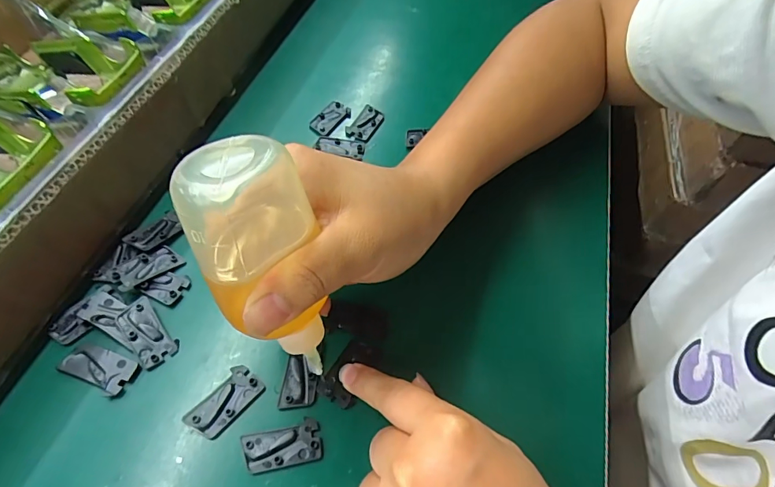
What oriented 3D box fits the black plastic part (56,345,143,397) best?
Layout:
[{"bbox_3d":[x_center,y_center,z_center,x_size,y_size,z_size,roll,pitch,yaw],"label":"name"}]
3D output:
[{"bbox_3d":[-0.137,0.058,0.208,0.033,0.004,0.017,20,57,9],"label":"black plastic part"}]

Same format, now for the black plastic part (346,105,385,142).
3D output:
[{"bbox_3d":[-0.015,-0.087,0.315,0.018,0.004,0.034,24,58,12],"label":"black plastic part"}]

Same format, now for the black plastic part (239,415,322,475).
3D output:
[{"bbox_3d":[-0.047,0.090,0.196,0.033,0.004,0.018,-10,57,-11],"label":"black plastic part"}]

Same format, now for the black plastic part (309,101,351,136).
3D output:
[{"bbox_3d":[-0.041,-0.090,0.315,0.020,0.004,0.034,27,58,14],"label":"black plastic part"}]

